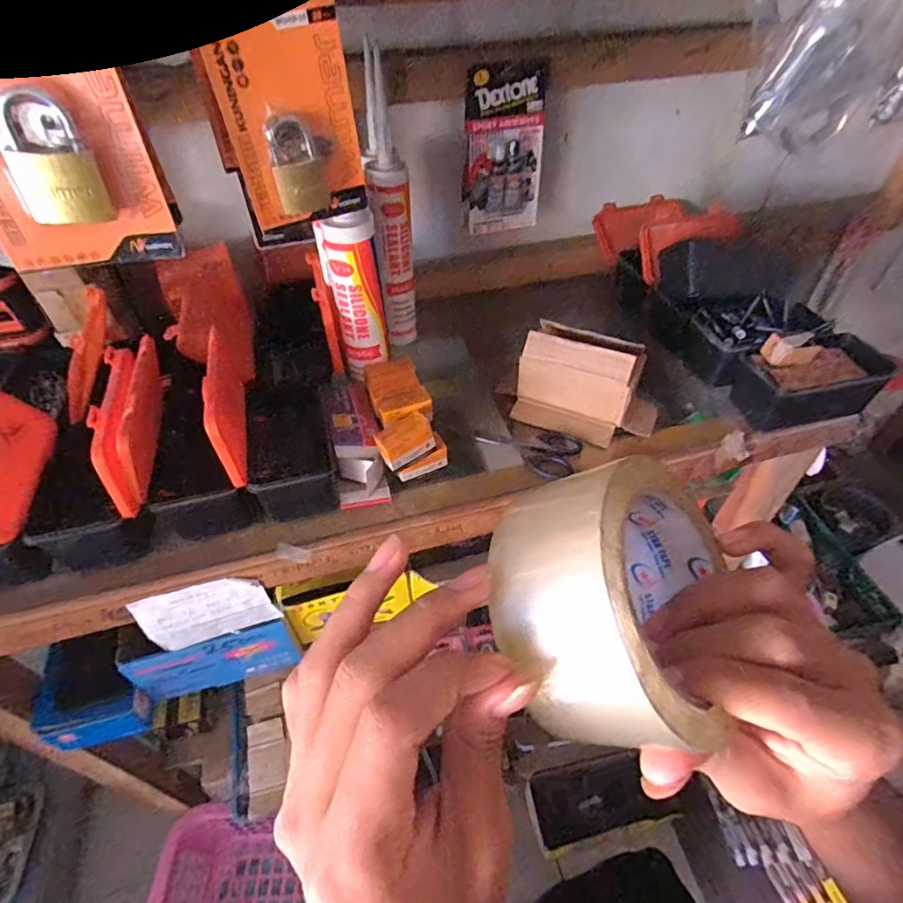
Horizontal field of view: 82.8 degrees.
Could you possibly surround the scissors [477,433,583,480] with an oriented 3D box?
[{"bbox_3d":[0.080,0.002,0.556,0.110,0.015,0.066,8,41,24],"label":"scissors"}]

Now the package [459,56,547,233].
[{"bbox_3d":[0.064,-0.363,0.627,0.095,0.182,0.028,1,46,2],"label":"package"}]

